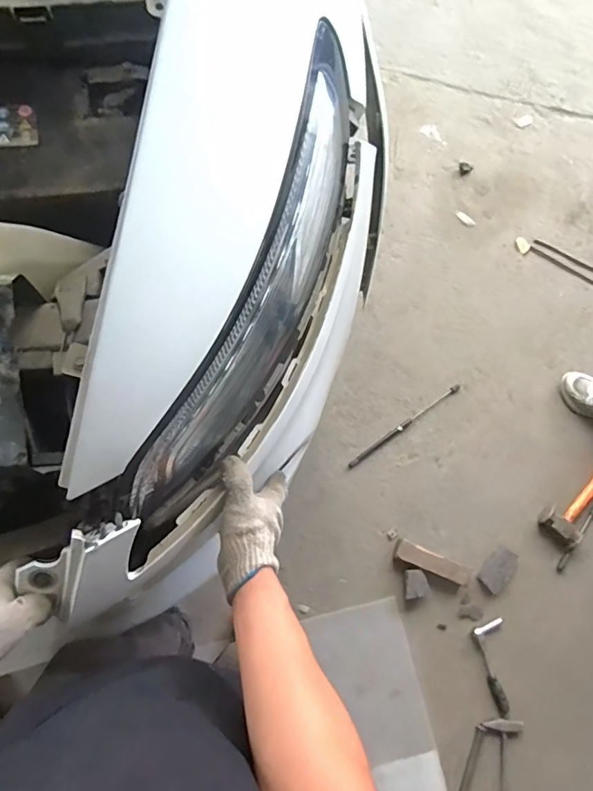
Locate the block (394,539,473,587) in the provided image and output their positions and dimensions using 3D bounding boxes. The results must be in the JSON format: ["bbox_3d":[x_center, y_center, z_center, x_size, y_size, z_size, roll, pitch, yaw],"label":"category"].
[{"bbox_3d":[0.351,0.432,1.248,0.204,0.060,0.059,24,77,4],"label":"block"}]

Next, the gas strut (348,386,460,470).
[{"bbox_3d":[0.305,0.081,1.359,0.389,0.011,0.020,-34,80,-10],"label":"gas strut"}]

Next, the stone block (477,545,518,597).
[{"bbox_3d":[0.530,0.457,1.269,0.073,0.034,0.113,39,78,7],"label":"stone block"}]

